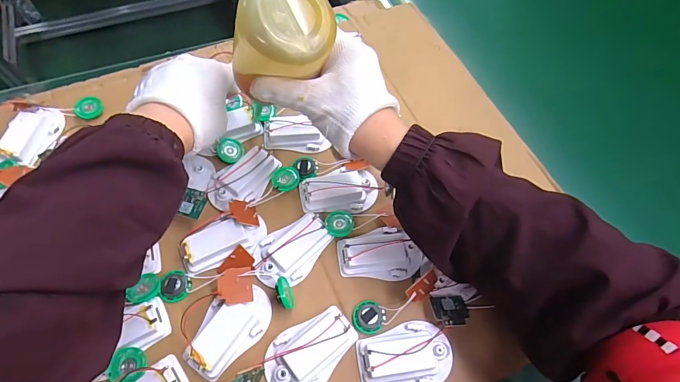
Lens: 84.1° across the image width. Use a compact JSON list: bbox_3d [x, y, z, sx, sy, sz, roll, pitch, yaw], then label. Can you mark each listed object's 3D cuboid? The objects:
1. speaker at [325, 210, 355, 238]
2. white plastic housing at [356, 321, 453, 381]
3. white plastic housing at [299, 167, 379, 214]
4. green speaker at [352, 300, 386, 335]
[{"bbox_3d":[0.000,0.031,0.373,0.028,0.009,0.028,1,63,-2],"label":"speaker"},{"bbox_3d":[0.056,0.138,0.317,0.079,0.015,0.051,-1,63,-4],"label":"white plastic housing"},{"bbox_3d":[-0.001,-0.003,0.385,0.078,0.018,0.047,-2,64,-4],"label":"white plastic housing"},{"bbox_3d":[0.026,0.112,0.336,0.028,0.011,0.028,1,63,-2],"label":"green speaker"}]

